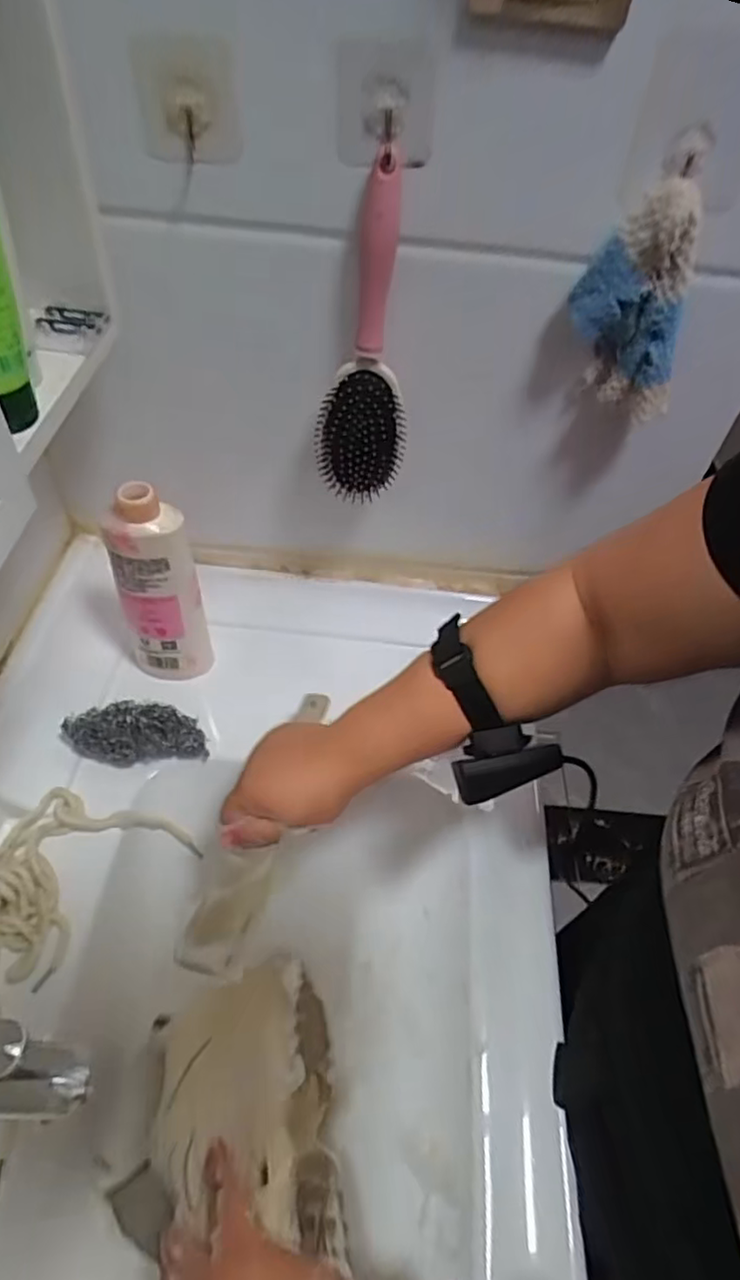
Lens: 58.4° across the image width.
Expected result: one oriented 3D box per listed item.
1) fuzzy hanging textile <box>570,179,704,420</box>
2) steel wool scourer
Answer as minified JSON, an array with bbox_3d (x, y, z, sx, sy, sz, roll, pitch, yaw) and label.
[{"bbox_3d":[0.184,-0.228,0.453,0.081,0.134,0.034,25,53,14],"label":"fuzzy hanging textile"},{"bbox_3d":[-0.198,0.078,0.562,0.111,0.037,0.043,6,49,-20],"label":"steel wool scourer"}]

